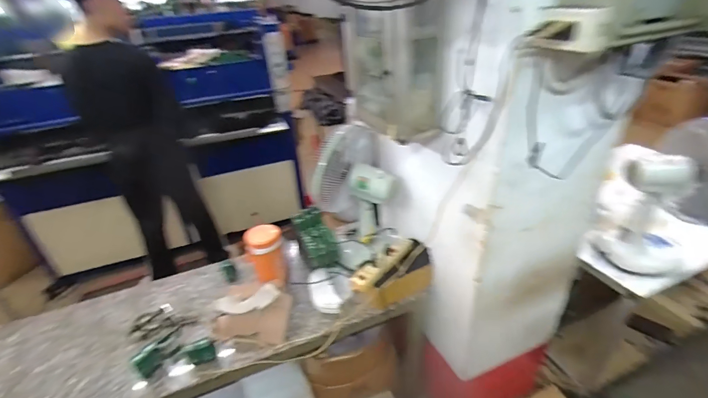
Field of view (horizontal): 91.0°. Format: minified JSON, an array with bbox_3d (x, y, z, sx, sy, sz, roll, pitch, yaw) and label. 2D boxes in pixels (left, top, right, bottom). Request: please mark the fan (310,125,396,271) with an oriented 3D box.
[{"bbox_3d":[-0.007,0.020,1.379,0.289,0.594,0.212,-9,28,-8],"label":"fan"}]

